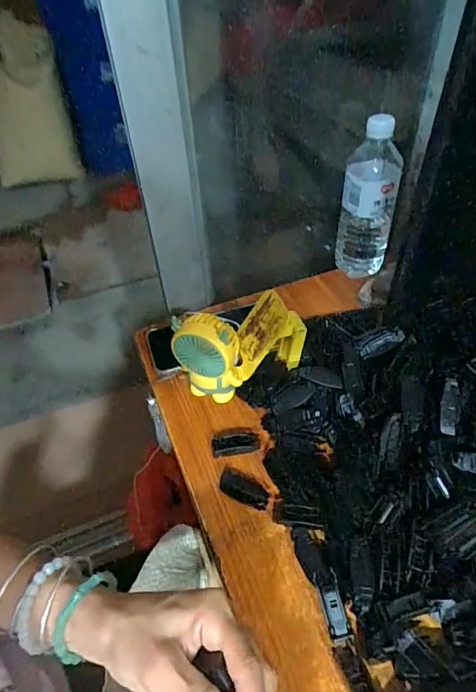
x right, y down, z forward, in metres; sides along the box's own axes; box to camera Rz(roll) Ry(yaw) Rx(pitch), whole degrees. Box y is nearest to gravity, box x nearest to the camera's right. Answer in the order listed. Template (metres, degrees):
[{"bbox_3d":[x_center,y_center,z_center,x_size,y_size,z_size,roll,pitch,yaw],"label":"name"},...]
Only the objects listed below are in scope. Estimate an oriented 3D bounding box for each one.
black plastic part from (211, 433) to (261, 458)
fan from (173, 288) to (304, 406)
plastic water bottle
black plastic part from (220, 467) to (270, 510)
[{"bbox_3d":[-0.002,0.102,0.440,0.050,0.015,0.022,-4,46,-1],"label":"black plastic part"},{"bbox_3d":[0.003,0.007,0.469,0.133,0.112,0.053,-19,48,-15],"label":"fan"},{"bbox_3d":[0.179,-0.194,0.590,0.070,0.217,0.066,10,47,13],"label":"plastic water bottle"},{"bbox_3d":[0.005,0.138,0.412,0.053,0.004,0.024,25,52,24],"label":"black plastic part"}]

